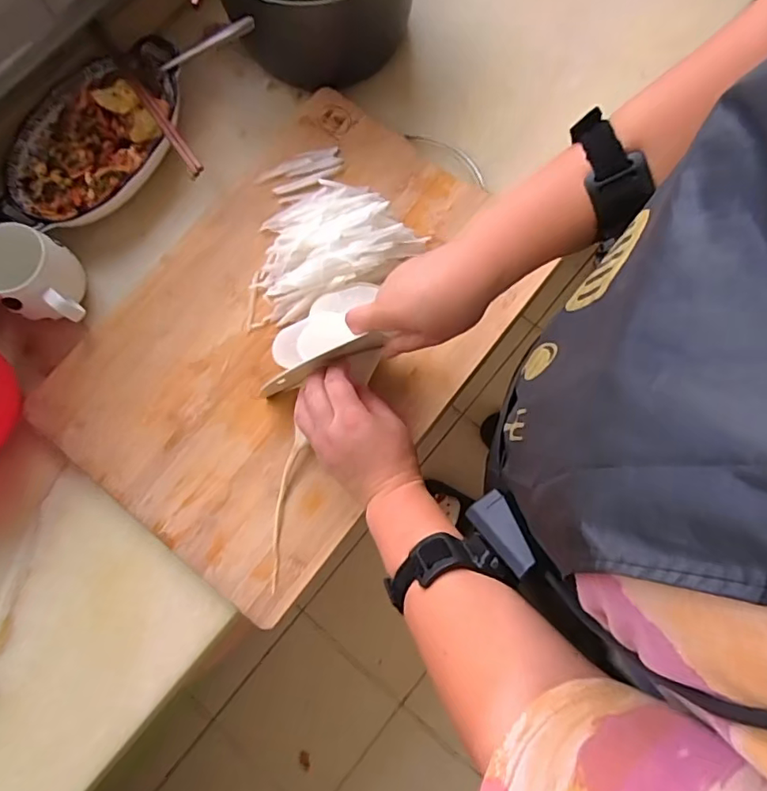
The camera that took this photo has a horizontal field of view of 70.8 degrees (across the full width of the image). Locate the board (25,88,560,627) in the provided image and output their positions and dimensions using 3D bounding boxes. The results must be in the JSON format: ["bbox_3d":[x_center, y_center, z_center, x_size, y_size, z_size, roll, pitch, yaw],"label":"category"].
[{"bbox_3d":[-0.094,-0.075,0.556,0.358,0.026,0.485,36,80,9],"label":"board"}]

